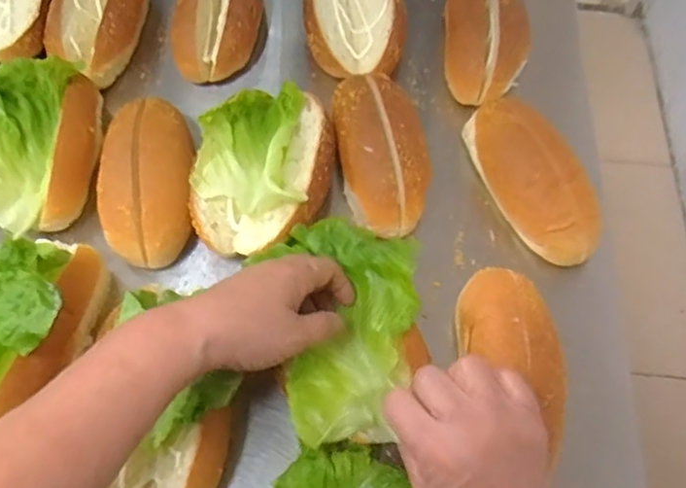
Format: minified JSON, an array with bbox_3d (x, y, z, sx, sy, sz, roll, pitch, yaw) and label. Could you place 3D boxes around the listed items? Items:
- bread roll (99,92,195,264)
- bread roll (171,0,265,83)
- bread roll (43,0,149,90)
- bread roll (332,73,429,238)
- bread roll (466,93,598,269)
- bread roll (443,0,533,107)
[{"bbox_3d":[-0.161,-0.056,0.499,0.079,0.042,0.144,-4,61,-3],"label":"bread roll"},{"bbox_3d":[-0.121,-0.224,0.611,0.080,0.076,0.153,5,60,2],"label":"bread roll"},{"bbox_3d":[-0.235,-0.224,0.597,0.083,0.050,0.156,6,60,2],"label":"bread roll"},{"bbox_3d":[0.032,-0.077,0.526,0.074,0.061,0.145,-5,61,-4],"label":"bread roll"},{"bbox_3d":[0.149,-0.057,0.516,0.056,0.062,0.160,-21,63,-12],"label":"bread roll"},{"bbox_3d":[0.137,-0.203,0.599,0.077,0.059,0.154,3,60,0],"label":"bread roll"}]

